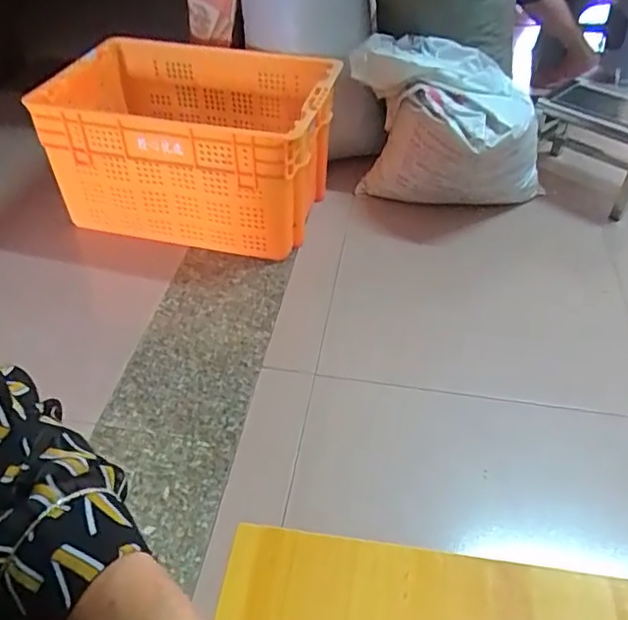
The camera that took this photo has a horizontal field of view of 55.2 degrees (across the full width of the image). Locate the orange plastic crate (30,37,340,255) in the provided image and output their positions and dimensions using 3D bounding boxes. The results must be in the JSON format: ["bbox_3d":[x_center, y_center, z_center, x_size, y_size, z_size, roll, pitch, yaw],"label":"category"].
[{"bbox_3d":[-0.276,-0.364,1.380,0.597,0.341,0.389,13,45,12],"label":"orange plastic crate"}]

